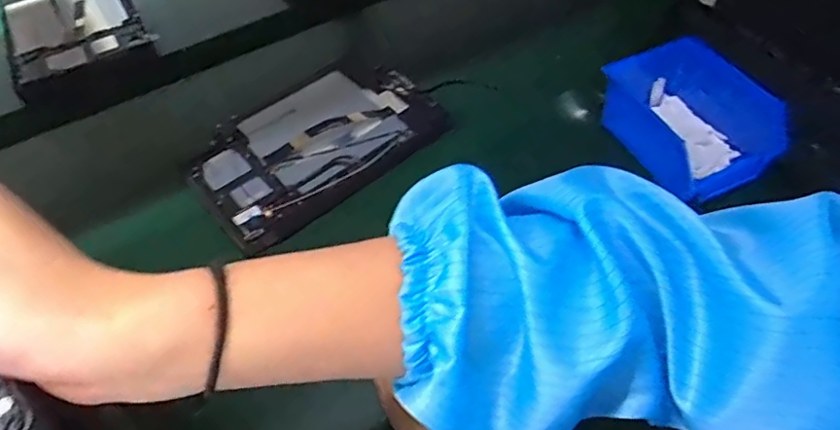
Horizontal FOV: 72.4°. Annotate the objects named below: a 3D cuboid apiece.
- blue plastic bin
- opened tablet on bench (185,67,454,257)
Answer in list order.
[{"bbox_3d":[0.243,-0.092,0.539,0.105,0.074,0.173,-31,58,-20],"label":"blue plastic bin"},{"bbox_3d":[-0.105,-0.076,0.571,0.237,0.019,0.160,-33,59,-21],"label":"opened tablet on bench"}]

